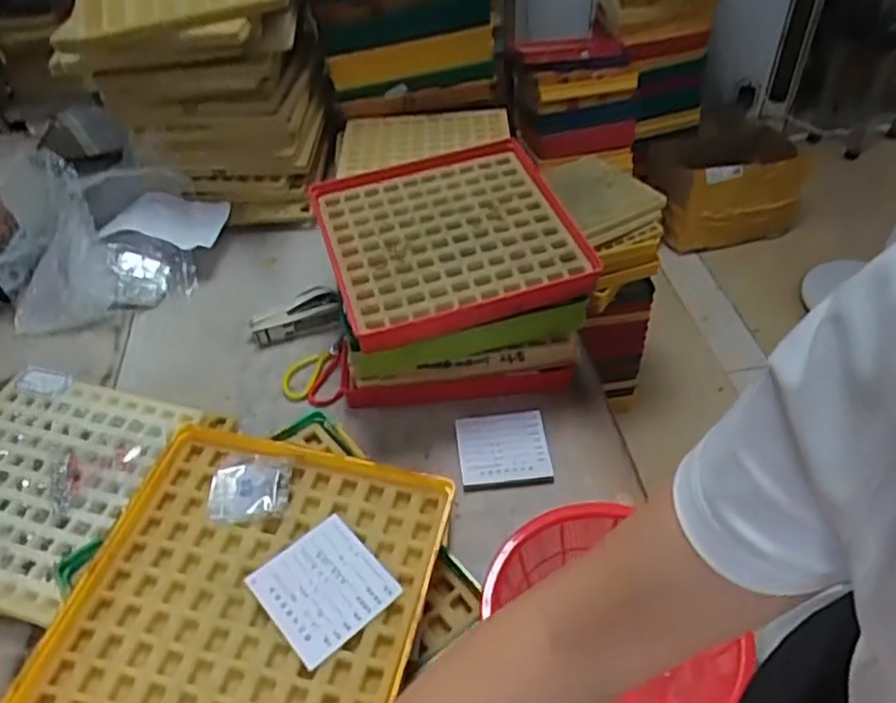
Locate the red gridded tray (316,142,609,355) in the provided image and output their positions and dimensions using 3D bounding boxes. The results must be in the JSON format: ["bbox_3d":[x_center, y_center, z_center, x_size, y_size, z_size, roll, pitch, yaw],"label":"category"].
[{"bbox_3d":[0.001,-0.139,0.819,0.281,0.051,0.281,-18,47,-6],"label":"red gridded tray"}]

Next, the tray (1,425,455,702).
[{"bbox_3d":[-0.156,0.195,0.565,0.270,0.034,0.269,9,46,11],"label":"tray"}]

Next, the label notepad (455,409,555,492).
[{"bbox_3d":[0.060,0.105,0.768,0.097,0.009,0.096,-5,45,-3],"label":"label notepad"}]

